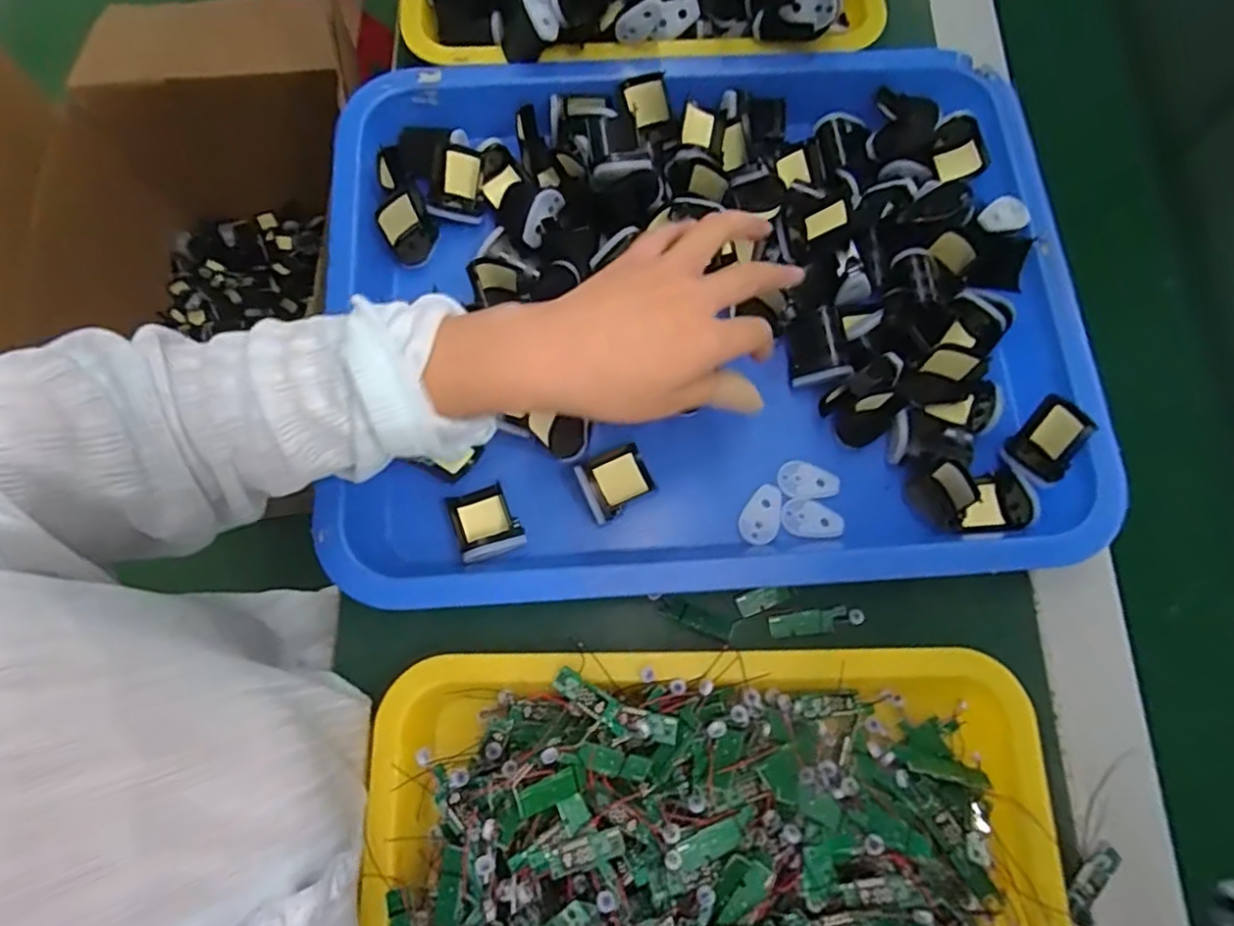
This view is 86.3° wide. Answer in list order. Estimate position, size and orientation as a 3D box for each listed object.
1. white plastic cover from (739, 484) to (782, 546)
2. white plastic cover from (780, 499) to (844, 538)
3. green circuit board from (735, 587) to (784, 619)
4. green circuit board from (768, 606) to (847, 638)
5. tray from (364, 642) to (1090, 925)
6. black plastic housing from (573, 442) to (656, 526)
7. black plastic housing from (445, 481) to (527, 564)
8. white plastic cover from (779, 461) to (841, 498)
[{"bbox_3d":[0.085,0.030,0.382,0.021,0.004,0.037,25,76,6],"label":"white plastic cover"},{"bbox_3d":[0.113,0.033,0.380,0.035,0.004,0.021,18,75,4],"label":"white plastic cover"},{"bbox_3d":[0.081,0.078,0.374,0.027,0.004,0.012,-19,76,-6],"label":"green circuit board"},{"bbox_3d":[0.108,0.091,0.373,0.043,0.006,0.013,-7,75,-3],"label":"green circuit board"},{"bbox_3d":[0.051,0.220,0.304,0.325,0.048,0.256,0,75,-1],"label":"tray"},{"bbox_3d":[-0.001,0.011,0.383,0.040,0.015,0.034,-27,77,-8],"label":"black plastic housing"},{"bbox_3d":[-0.075,0.034,0.375,0.036,0.026,0.043,-22,76,-7],"label":"black plastic housing"},{"bbox_3d":[0.113,0.010,0.387,0.036,0.004,0.022,1,75,-1],"label":"white plastic cover"}]

